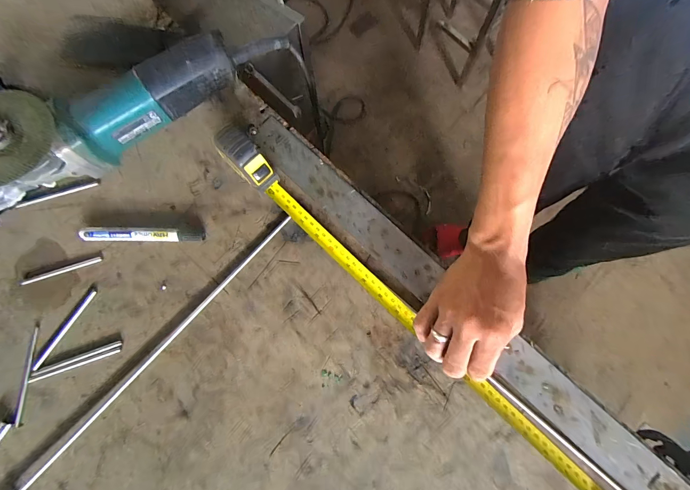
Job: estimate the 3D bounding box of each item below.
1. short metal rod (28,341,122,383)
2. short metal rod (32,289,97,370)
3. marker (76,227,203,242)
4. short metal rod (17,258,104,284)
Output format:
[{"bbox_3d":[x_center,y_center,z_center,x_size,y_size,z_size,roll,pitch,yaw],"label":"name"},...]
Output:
[{"bbox_3d":[-0.299,0.129,0.347,0.102,0.004,0.012,-19,80,-3],"label":"short metal rod"},{"bbox_3d":[-0.317,0.095,0.353,0.009,0.005,0.101,32,82,6],"label":"short metal rod"},{"bbox_3d":[-0.238,-0.012,0.369,0.140,0.015,0.016,0,80,1],"label":"marker"},{"bbox_3d":[-0.335,0.030,0.367,0.095,0.004,0.006,-18,80,-2],"label":"short metal rod"}]

